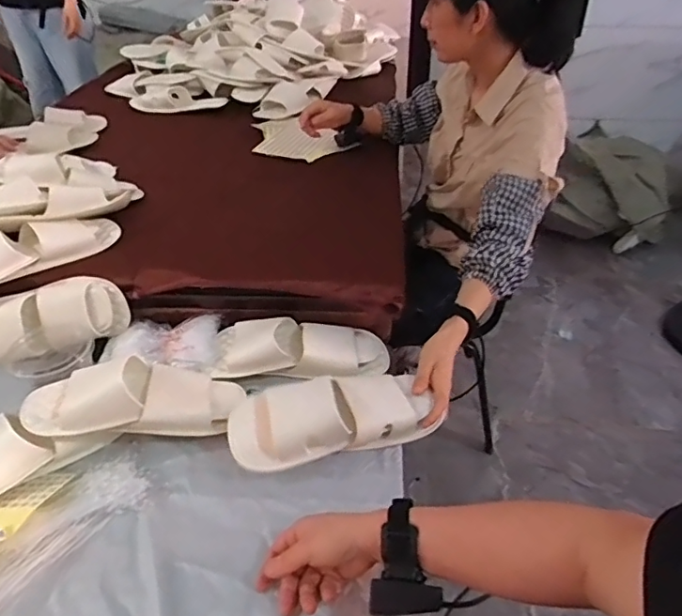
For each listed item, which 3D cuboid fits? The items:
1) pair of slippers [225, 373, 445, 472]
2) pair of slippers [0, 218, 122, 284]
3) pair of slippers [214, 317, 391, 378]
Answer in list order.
[{"bbox_3d":[-0.017,0.142,0.703,0.254,0.082,0.093,-13,39,-15],"label":"pair of slippers"},{"bbox_3d":[-0.530,-0.104,0.887,0.305,0.074,0.088,-32,47,-33],"label":"pair of slippers"},{"bbox_3d":[-0.060,0.061,0.845,0.274,0.068,0.113,-4,38,-4],"label":"pair of slippers"}]

